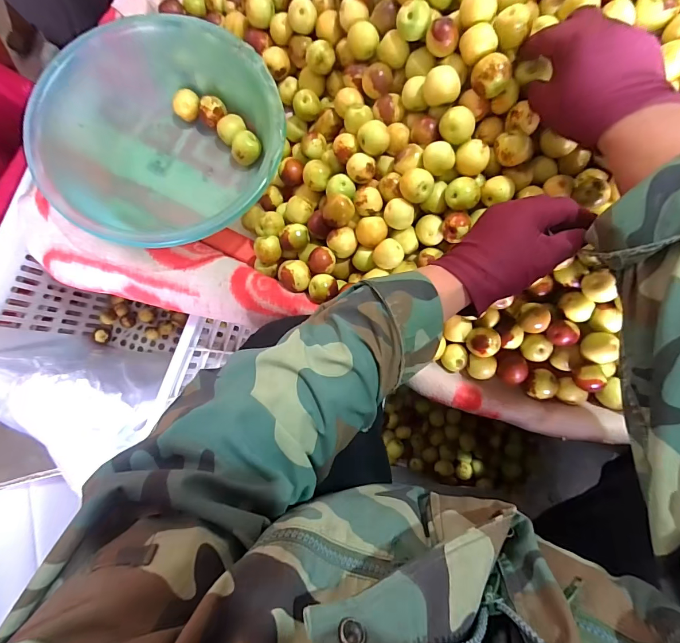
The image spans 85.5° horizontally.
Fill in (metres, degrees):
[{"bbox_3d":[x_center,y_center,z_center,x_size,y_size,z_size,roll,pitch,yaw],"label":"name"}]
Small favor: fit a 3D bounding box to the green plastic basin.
[{"bbox_3d":[-0.198,-0.239,0.442,0.257,0.125,0.273,-1,85,7],"label":"green plastic basin"}]

